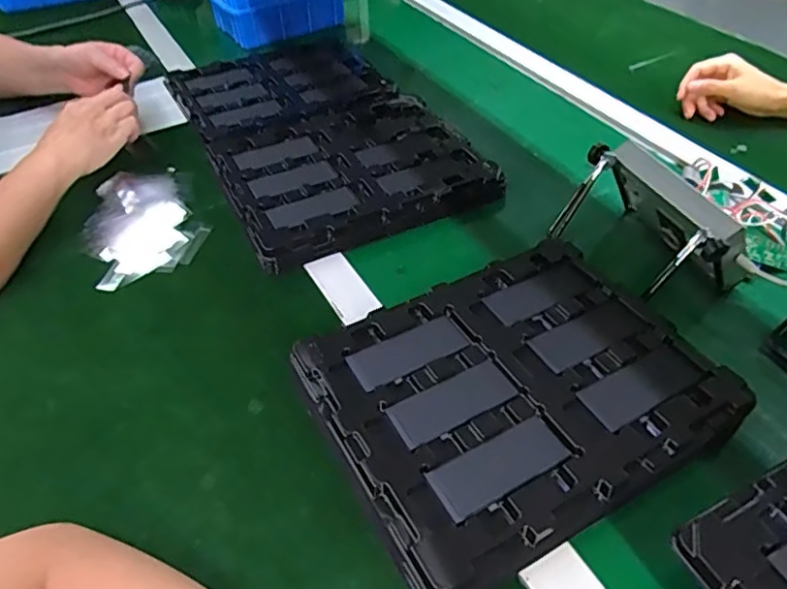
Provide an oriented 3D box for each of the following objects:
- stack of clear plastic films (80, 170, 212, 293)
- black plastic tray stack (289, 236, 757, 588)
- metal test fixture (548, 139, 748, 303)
[{"bbox_3d":[-0.284,-0.086,0.661,0.115,0.014,0.202,-23,49,-20],"label":"stack of clear plastic films"},{"bbox_3d":[0.088,0.074,0.460,0.273,0.040,0.219,-21,49,-19],"label":"black plastic tray stack"},{"bbox_3d":[0.237,-0.068,0.561,0.109,0.090,0.171,-21,49,-19],"label":"metal test fixture"}]

